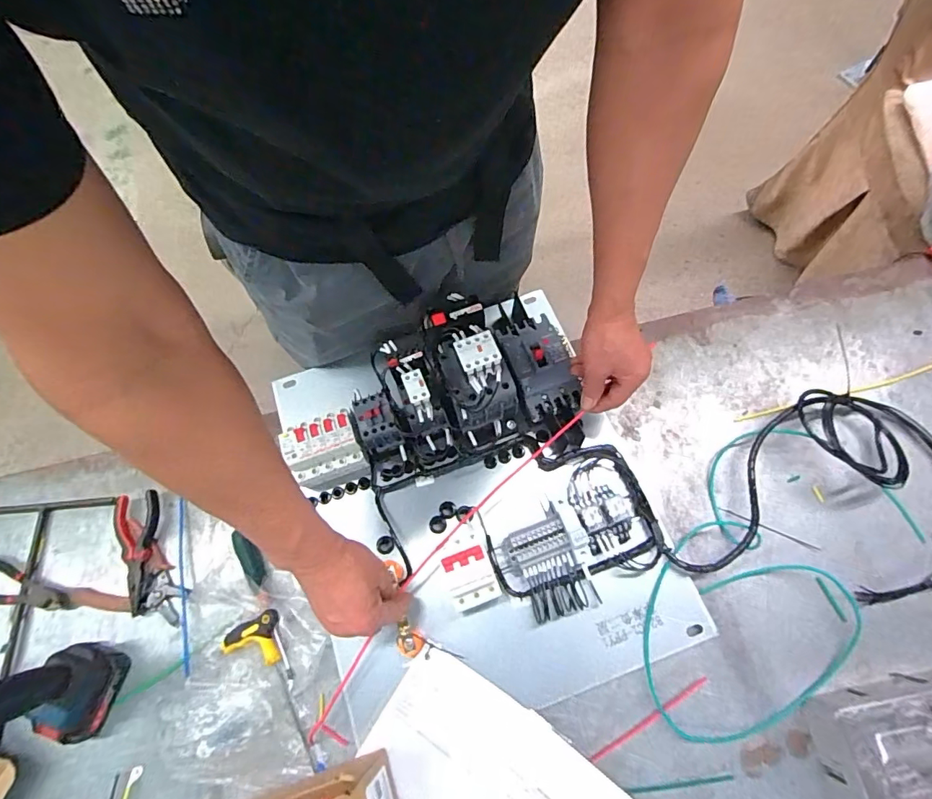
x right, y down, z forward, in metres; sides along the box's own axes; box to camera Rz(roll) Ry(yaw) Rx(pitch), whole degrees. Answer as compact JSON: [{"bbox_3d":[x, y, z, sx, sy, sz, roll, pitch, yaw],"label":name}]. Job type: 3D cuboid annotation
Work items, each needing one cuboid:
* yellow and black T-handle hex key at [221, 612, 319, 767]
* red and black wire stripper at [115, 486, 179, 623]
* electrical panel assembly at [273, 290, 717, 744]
[{"bbox_3d":[-0.231,0.339,0.552,0.069,0.020,0.171,-22,70,-5],"label":"yellow and black T-handle hex key"},{"bbox_3d":[-0.410,0.204,0.619,0.052,0.022,0.173,-24,70,-6],"label":"red and black wire stripper"},{"bbox_3d":[0.009,0.106,0.558,0.413,0.150,0.463,-17,69,-4],"label":"electrical panel assembly"}]

